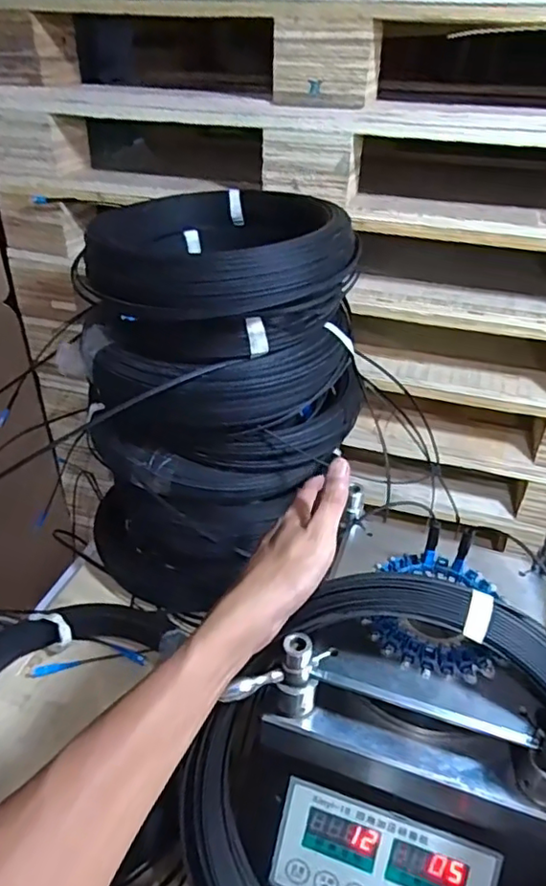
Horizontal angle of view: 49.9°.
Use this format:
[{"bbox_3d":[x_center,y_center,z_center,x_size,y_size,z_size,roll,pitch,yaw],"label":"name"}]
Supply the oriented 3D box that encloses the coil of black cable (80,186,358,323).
[{"bbox_3d":[-0.067,-0.230,0.688,0.279,0.074,0.275,1,36,0],"label":"coil of black cable"}]

